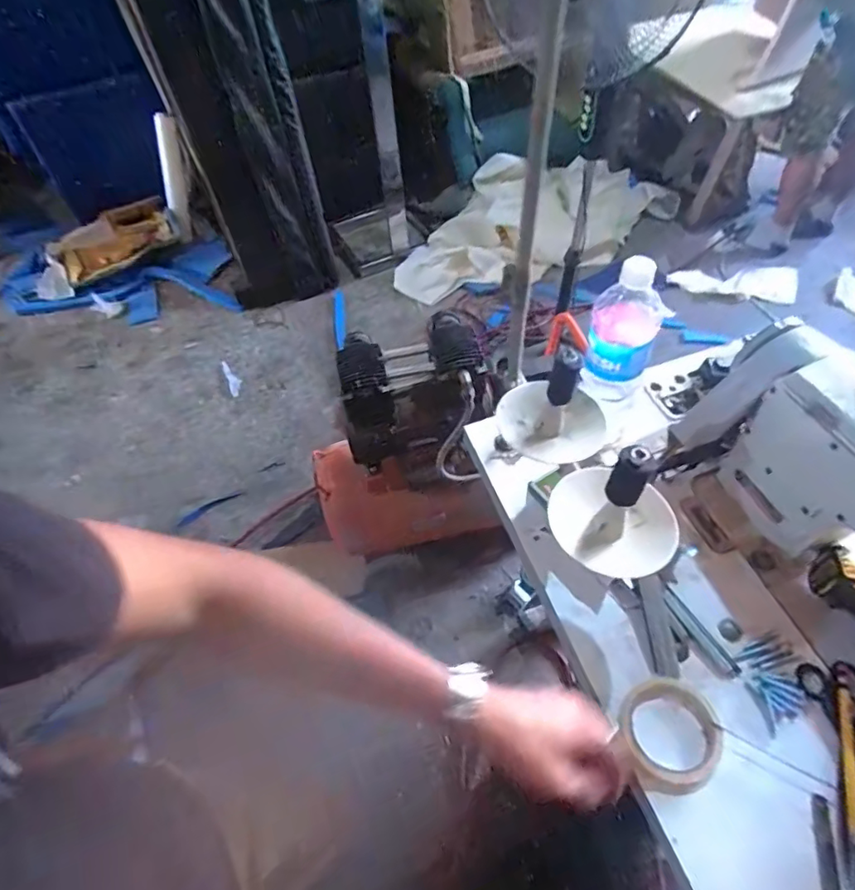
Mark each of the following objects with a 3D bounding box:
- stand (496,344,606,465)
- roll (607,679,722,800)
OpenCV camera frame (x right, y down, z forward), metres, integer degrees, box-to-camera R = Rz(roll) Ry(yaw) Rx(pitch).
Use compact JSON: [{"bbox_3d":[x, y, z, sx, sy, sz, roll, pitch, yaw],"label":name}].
[{"bbox_3d":[0.136,-0.051,0.583,0.118,0.102,0.108,0,51,7],"label":"stand"},{"bbox_3d":[0.244,0.290,0.544,0.096,0.023,0.104,-2,56,4],"label":"roll"}]

